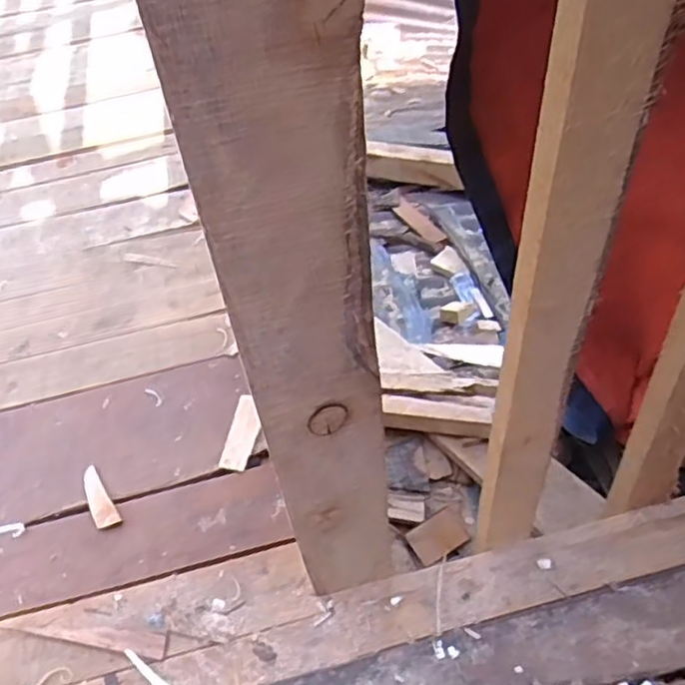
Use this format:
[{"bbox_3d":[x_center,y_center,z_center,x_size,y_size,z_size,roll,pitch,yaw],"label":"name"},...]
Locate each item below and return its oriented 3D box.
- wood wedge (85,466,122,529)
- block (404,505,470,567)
[{"bbox_3d":[-0.308,0.196,0.843,0.028,0.012,0.093,-32,53,-17],"label":"wood wedge"},{"bbox_3d":[0.159,0.324,1.120,0.090,0.012,0.065,-31,72,-8],"label":"block"}]

